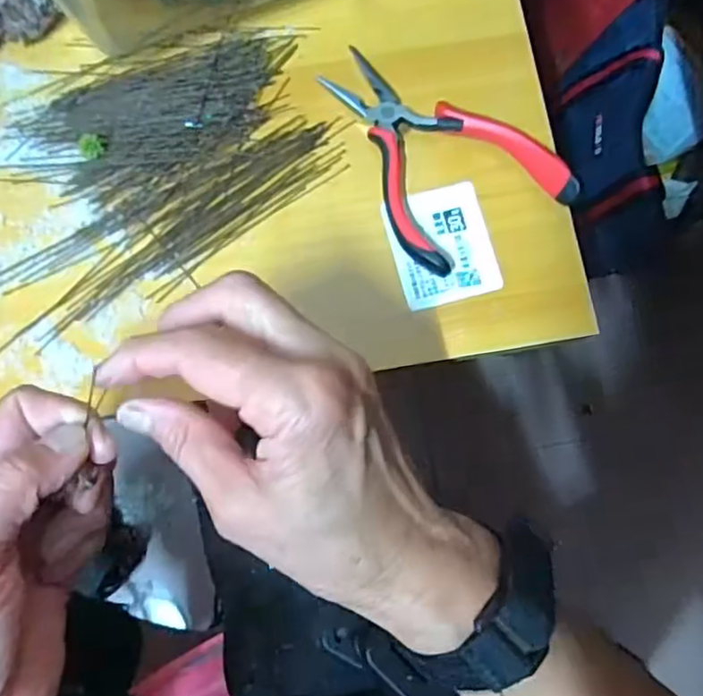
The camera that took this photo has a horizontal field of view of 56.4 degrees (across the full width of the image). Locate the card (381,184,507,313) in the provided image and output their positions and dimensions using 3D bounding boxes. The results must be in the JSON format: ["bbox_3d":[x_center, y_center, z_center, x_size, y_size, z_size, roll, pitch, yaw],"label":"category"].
[{"bbox_3d":[0.046,-0.053,0.334,0.050,0.004,0.059,-15,80,-2],"label":"card"}]

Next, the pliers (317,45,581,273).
[{"bbox_3d":[0.043,-0.106,0.335,0.085,0.020,0.126,-30,80,-5],"label":"pliers"}]

